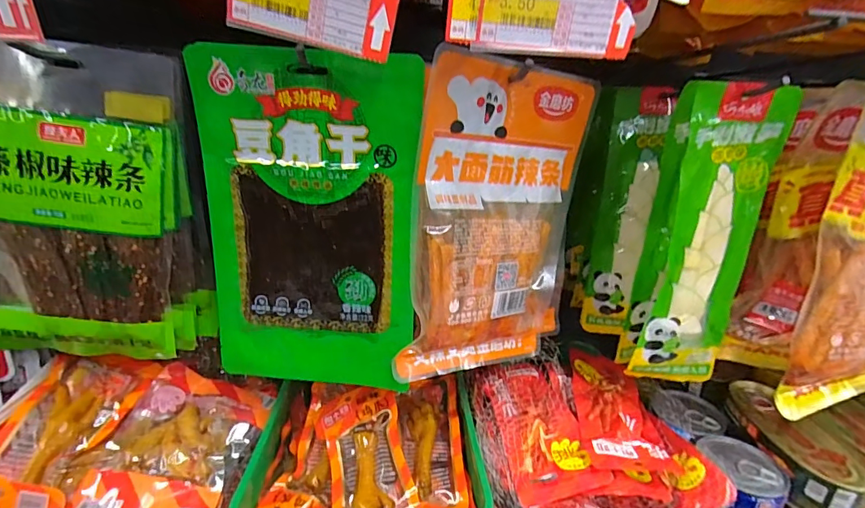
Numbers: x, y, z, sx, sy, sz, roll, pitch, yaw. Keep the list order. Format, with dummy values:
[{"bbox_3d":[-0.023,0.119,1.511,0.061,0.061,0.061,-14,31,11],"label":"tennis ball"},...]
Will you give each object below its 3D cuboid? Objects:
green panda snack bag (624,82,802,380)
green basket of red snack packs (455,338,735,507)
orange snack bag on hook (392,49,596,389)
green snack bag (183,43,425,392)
[{"bbox_3d":[0.240,-0.005,0.379,0.095,0.260,0.015,1,19,-6],"label":"green panda snack bag"},{"bbox_3d":[0.135,0.190,0.445,0.208,0.129,0.216,2,20,-5],"label":"green basket of red snack packs"},{"bbox_3d":[0.061,-0.023,0.380,0.178,0.256,0.025,-11,25,-36],"label":"orange snack bag on hook"},{"bbox_3d":[-0.096,-0.016,0.349,0.167,0.260,0.022,5,20,4],"label":"green snack bag"}]

